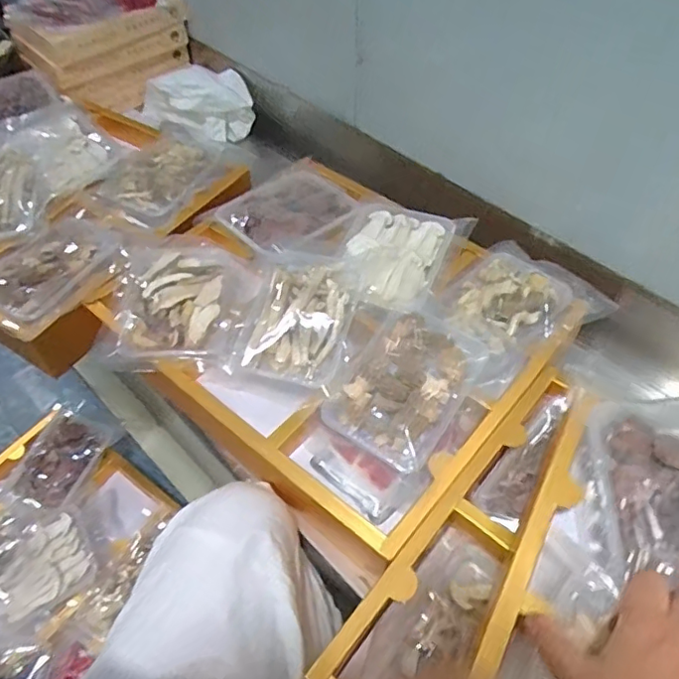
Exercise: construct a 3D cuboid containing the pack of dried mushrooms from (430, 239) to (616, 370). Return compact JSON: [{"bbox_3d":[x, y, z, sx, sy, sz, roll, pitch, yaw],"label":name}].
[{"bbox_3d":[0.204,-0.042,0.654,0.167,0.026,0.147,-37,60,-24],"label":"pack of dried mushrooms"}]

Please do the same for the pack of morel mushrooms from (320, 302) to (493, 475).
[{"bbox_3d":[0.074,0.038,0.579,0.112,0.028,0.168,29,58,21],"label":"pack of morel mushrooms"}]

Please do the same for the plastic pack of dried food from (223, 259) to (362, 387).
[{"bbox_3d":[-0.040,-0.027,0.614,0.110,0.025,0.149,17,55,13],"label":"plastic pack of dried food"}]

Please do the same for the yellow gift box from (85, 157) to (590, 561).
[{"bbox_3d":[0.001,-0.033,0.656,0.463,0.077,0.397,30,59,22],"label":"yellow gift box"}]

